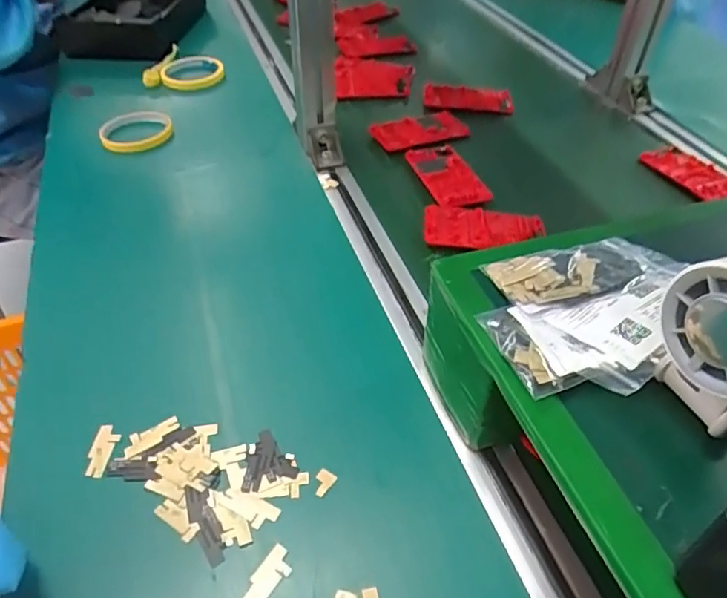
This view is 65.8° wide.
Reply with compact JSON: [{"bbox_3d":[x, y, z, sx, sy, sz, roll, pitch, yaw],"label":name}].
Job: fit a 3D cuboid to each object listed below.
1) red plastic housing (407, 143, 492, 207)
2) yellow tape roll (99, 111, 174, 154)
[{"bbox_3d":[0.096,-0.145,0.643,0.061,0.012,0.119,-14,47,-15],"label":"red plastic housing"},{"bbox_3d":[-0.294,-0.217,0.725,0.085,0.019,0.102,-29,50,-16],"label":"yellow tape roll"}]

